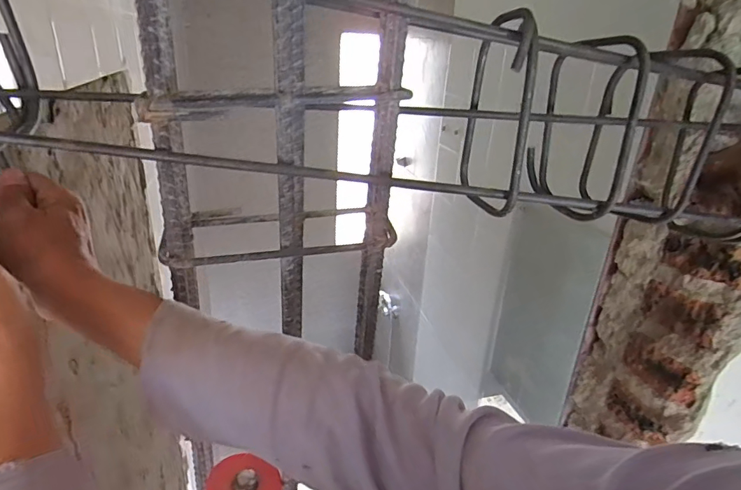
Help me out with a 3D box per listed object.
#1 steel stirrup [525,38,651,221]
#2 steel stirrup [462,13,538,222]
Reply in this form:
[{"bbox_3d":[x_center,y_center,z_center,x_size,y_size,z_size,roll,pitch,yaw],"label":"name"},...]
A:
[{"bbox_3d":[0.191,-0.103,0.419,0.020,0.155,0.120,-2,20,-18],"label":"steel stirrup"},{"bbox_3d":[0.108,-0.111,0.400,0.024,0.161,0.121,2,24,-2],"label":"steel stirrup"}]

